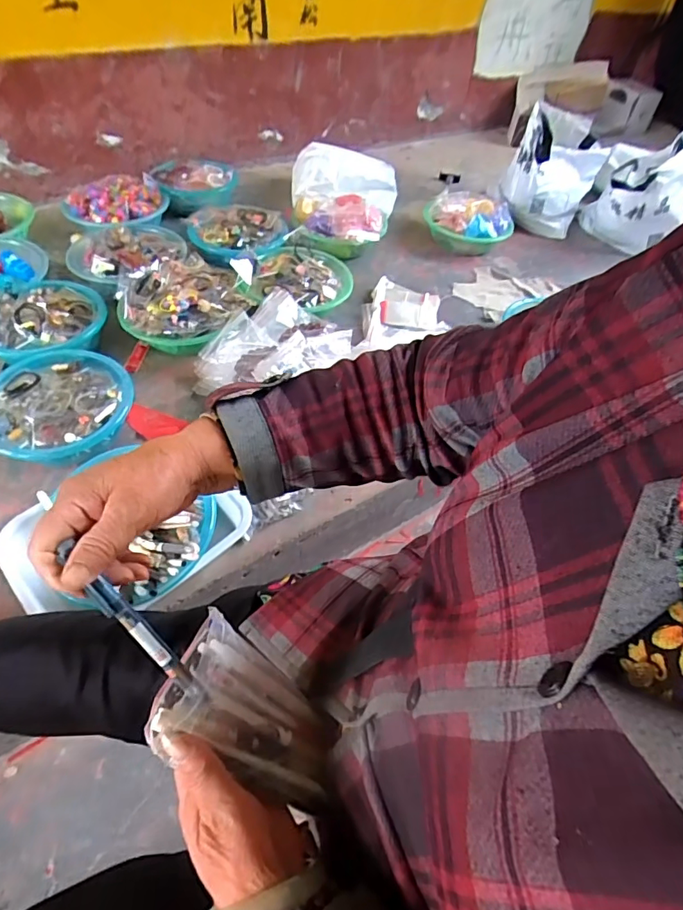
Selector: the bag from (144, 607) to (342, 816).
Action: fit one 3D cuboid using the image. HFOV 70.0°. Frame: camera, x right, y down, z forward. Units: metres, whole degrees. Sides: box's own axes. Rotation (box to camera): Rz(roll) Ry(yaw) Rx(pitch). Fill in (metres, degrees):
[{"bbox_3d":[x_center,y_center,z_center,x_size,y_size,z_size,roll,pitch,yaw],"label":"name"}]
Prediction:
[{"bbox_3d":[-0.065,0.196,0.357,0.143,0.045,0.091,47,42,-13],"label":"bag"}]

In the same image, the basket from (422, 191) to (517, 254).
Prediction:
[{"bbox_3d":[0.337,-0.624,1.301,0.226,0.106,0.182,2,51,-4],"label":"basket"}]

